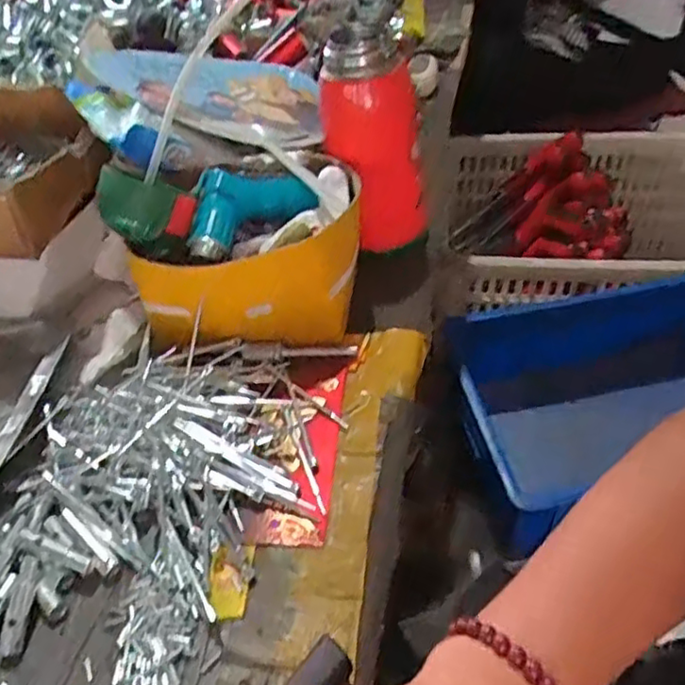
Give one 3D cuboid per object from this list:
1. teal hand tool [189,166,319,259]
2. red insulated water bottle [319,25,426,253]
[{"bbox_3d":[-0.078,-0.106,0.487,0.101,0.028,0.064,-31,49,-26],"label":"teal hand tool"},{"bbox_3d":[0.028,-0.162,0.533,0.059,0.179,0.058,10,41,34],"label":"red insulated water bottle"}]

